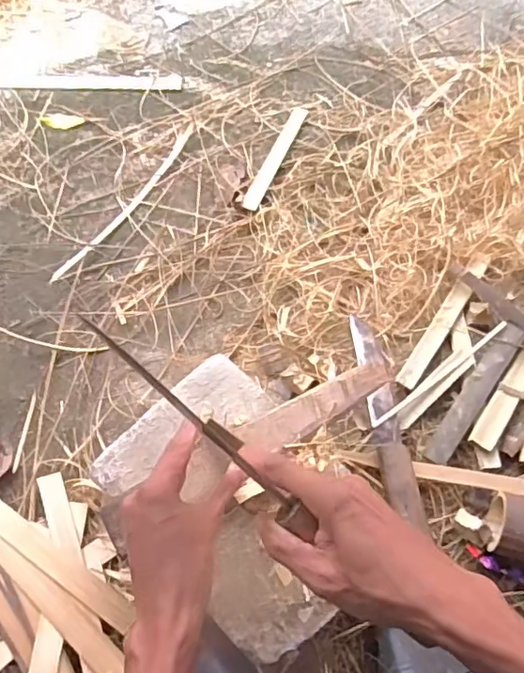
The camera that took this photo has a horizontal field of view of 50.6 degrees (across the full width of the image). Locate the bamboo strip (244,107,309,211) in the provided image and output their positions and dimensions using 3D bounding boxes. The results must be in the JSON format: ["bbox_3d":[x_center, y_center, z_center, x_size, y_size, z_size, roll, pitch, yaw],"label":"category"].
[{"bbox_3d":[0.023,-0.284,0.873,0.025,0.010,0.220,21,69,10],"label":"bamboo strip"}]

